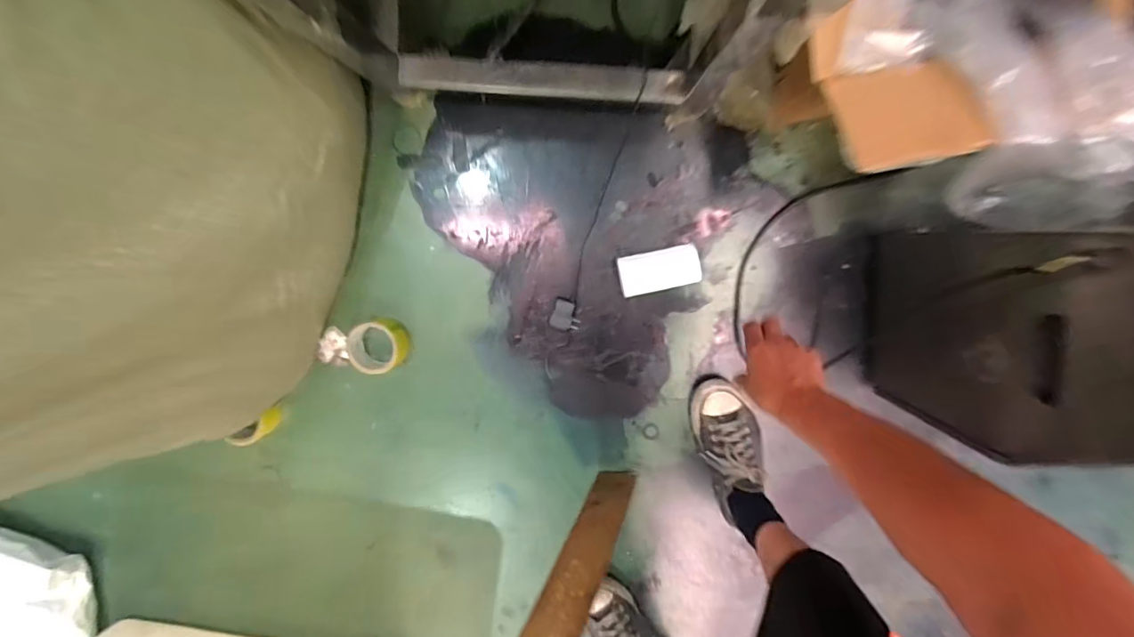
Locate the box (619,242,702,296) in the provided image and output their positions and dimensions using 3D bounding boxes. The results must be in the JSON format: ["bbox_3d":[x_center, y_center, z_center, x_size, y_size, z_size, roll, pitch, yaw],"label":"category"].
[{"bbox_3d":[0.153,-0.080,0.852,0.127,0.047,0.066,-11,99,3],"label":"box"}]

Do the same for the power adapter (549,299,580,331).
[{"bbox_3d":[-0.001,-0.005,0.892,0.049,0.026,0.051,13,99,-1],"label":"power adapter"}]

